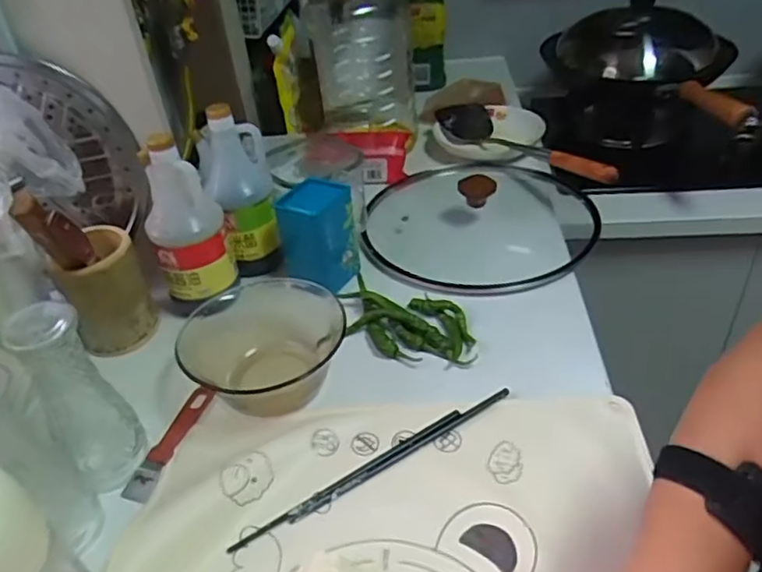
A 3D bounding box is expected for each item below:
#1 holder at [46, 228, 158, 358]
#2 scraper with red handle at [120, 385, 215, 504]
[{"bbox_3d":[-0.311,0.004,0.692,0.083,0.115,0.094,-24,42,-20],"label":"holder"},{"bbox_3d":[-0.202,0.150,0.595,0.025,0.018,0.127,11,40,18],"label":"scraper with red handle"}]

